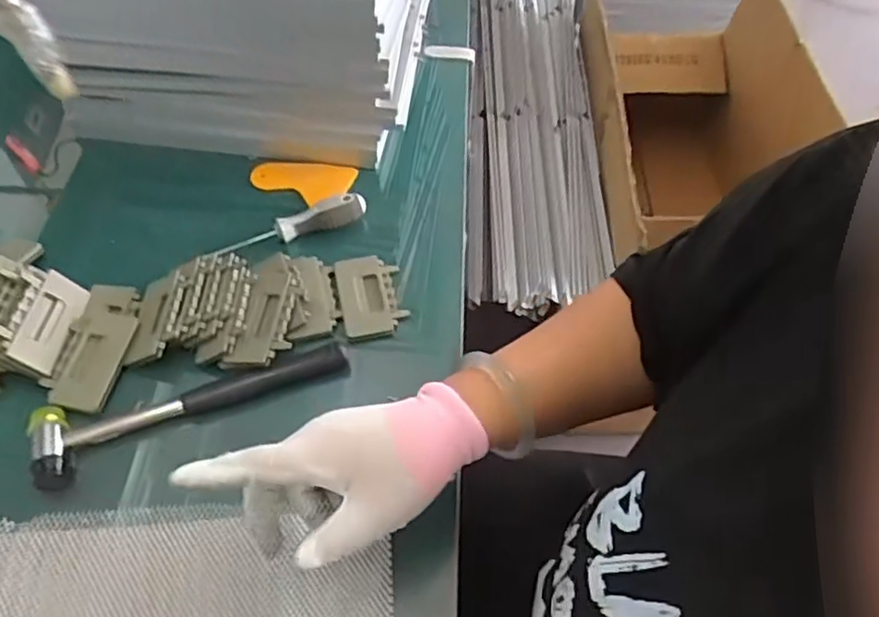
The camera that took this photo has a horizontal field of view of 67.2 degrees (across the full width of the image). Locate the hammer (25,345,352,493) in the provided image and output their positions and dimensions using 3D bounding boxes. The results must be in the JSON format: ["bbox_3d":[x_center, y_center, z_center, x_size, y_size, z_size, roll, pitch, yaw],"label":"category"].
[{"bbox_3d":[-0.194,0.073,0.530,0.241,0.030,0.055,-20,57,-14],"label":"hammer"}]

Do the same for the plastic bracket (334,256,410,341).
[{"bbox_3d":[-0.062,-0.012,0.594,0.056,0.011,0.085,-10,55,-7],"label":"plastic bracket"}]

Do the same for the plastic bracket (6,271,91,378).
[{"bbox_3d":[-0.324,0.011,0.551,0.011,0.038,0.086,-22,47,31],"label":"plastic bracket"}]

